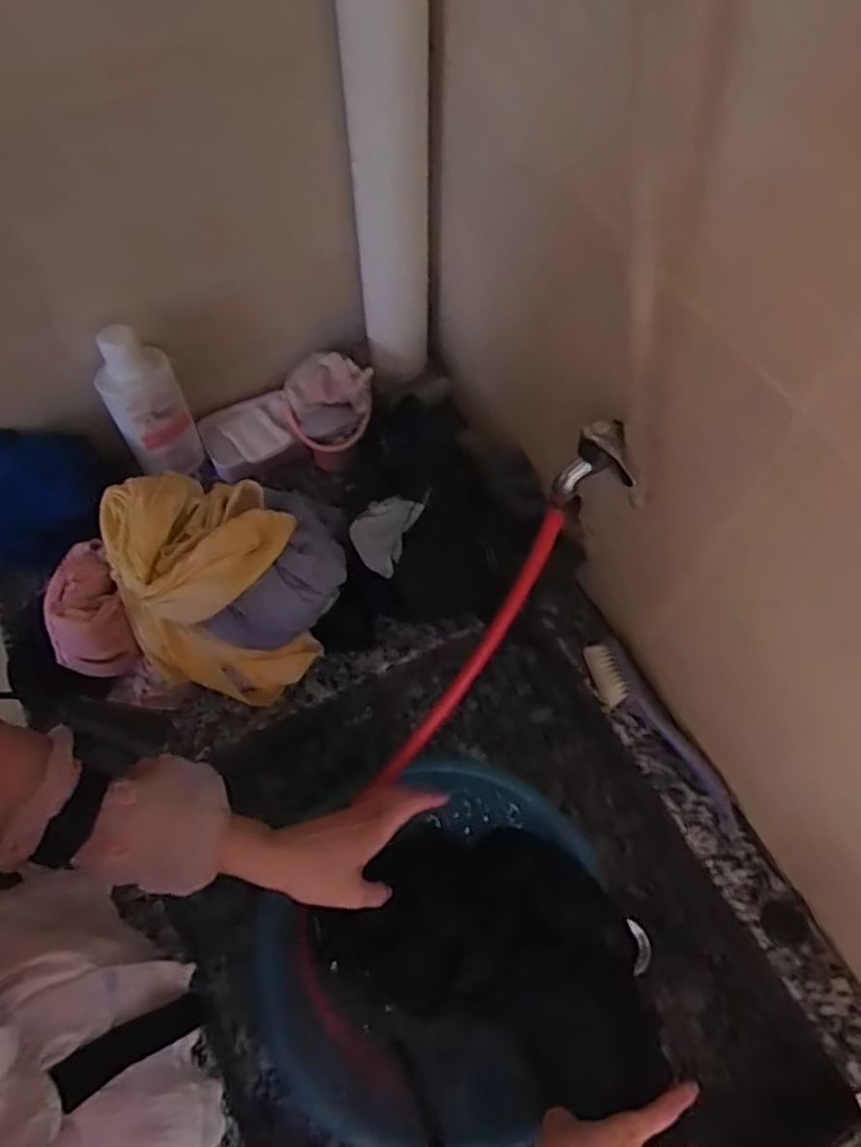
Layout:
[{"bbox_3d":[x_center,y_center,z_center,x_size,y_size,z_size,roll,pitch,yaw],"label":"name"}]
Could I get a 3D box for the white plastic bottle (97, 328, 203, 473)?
[{"bbox_3d":[-0.315,-0.185,0.795,0.076,0.195,0.062,-28,65,-15],"label":"white plastic bottle"}]

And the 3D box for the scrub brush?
[{"bbox_3d":[0.237,0.163,0.728,0.051,0.037,0.218,-28,65,-15],"label":"scrub brush"}]

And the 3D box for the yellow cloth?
[{"bbox_3d":[-0.209,0.016,0.684,0.167,0.163,0.167,-10,62,-6],"label":"yellow cloth"}]

